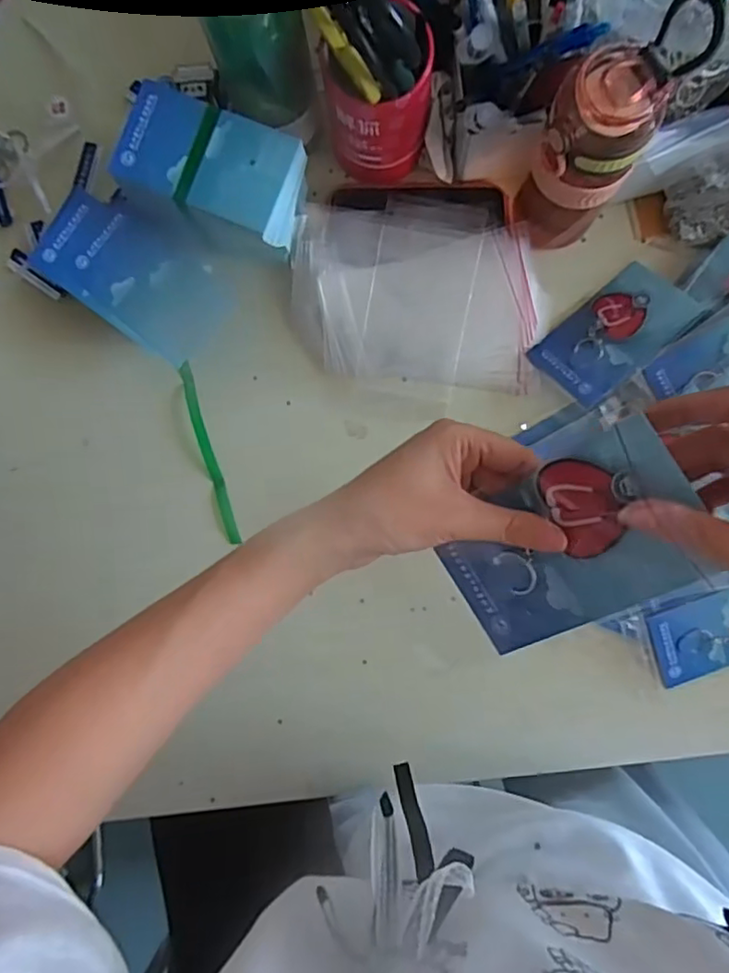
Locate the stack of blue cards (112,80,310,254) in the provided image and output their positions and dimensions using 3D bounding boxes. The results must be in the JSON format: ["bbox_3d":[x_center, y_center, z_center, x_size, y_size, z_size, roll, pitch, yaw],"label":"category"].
[{"bbox_3d":[-0.123,-0.259,0.529,0.139,0.083,0.081,23,90,2],"label":"stack of blue cards"}]

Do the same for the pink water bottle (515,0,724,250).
[{"bbox_3d":[0.172,-0.257,0.471,0.070,0.192,0.089,32,91,2],"label":"pink water bottle"}]

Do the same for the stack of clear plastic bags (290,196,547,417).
[{"bbox_3d":[0.049,-0.168,0.574,0.229,0.024,0.184,8,90,2],"label":"stack of clear plastic bags"}]

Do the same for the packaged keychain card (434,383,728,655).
[{"bbox_3d":[0.098,0.026,0.314,0.132,0.008,0.092,-32,86,39],"label":"packaged keychain card"}]

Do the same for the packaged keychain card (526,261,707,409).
[{"bbox_3d":[0.227,-0.139,0.564,0.133,0.008,0.080,-40,68,1],"label":"packaged keychain card"}]

